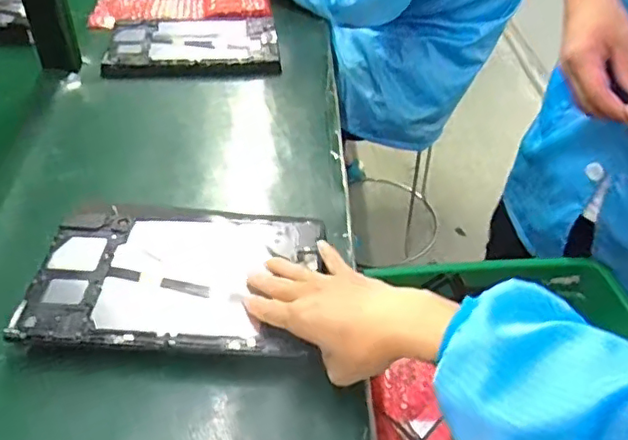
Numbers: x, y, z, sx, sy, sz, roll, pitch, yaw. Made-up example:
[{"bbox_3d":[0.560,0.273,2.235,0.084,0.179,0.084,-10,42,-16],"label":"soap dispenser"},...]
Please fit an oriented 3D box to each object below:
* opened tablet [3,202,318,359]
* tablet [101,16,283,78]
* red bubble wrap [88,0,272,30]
[{"bbox_3d":[-0.118,0.045,0.517,0.234,0.013,0.160,3,43,-1],"label":"opened tablet"},{"bbox_3d":[-0.171,-0.254,0.852,0.236,0.023,0.156,-2,42,-4],"label":"tablet"},{"bbox_3d":[-0.210,-0.346,0.937,0.272,0.032,0.123,-3,42,-6],"label":"red bubble wrap"}]

